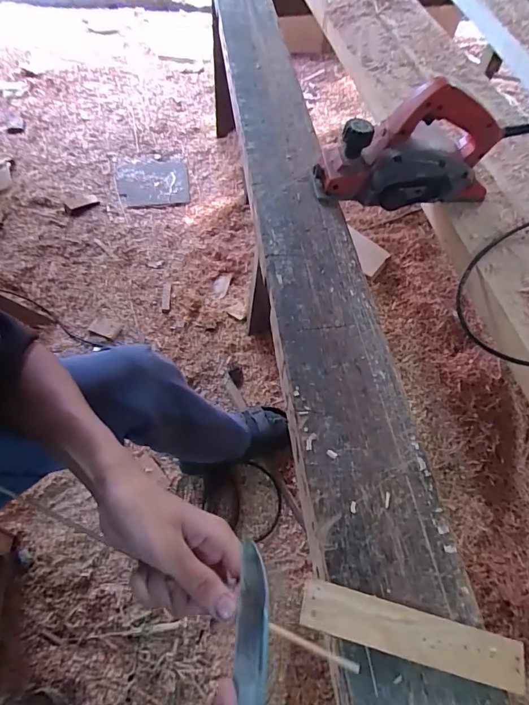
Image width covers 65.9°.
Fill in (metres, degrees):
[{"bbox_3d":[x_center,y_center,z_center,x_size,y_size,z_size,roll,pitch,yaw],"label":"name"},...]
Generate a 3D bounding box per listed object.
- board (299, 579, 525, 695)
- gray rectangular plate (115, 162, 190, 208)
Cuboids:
[{"bbox_3d":[0.119,0.231,0.336,0.179,0.012,0.037,14,60,4],"label":"board"},{"bbox_3d":[-0.394,-0.604,1.439,0.237,0.025,0.246,-8,60,-9],"label":"gray rectangular plate"}]

